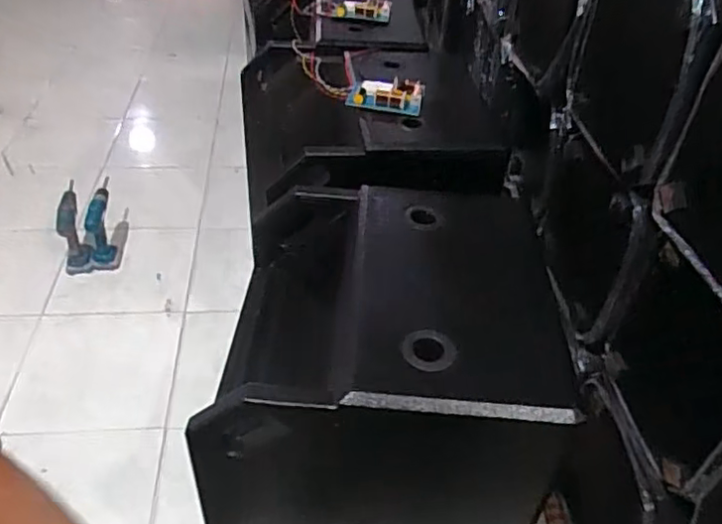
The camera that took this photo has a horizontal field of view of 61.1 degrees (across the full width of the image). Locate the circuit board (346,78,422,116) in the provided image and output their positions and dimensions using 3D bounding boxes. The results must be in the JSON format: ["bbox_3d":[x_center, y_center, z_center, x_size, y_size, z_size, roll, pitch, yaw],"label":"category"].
[{"bbox_3d":[0.052,-0.356,1.292,0.159,0.039,0.107,7,41,3],"label":"circuit board"}]

